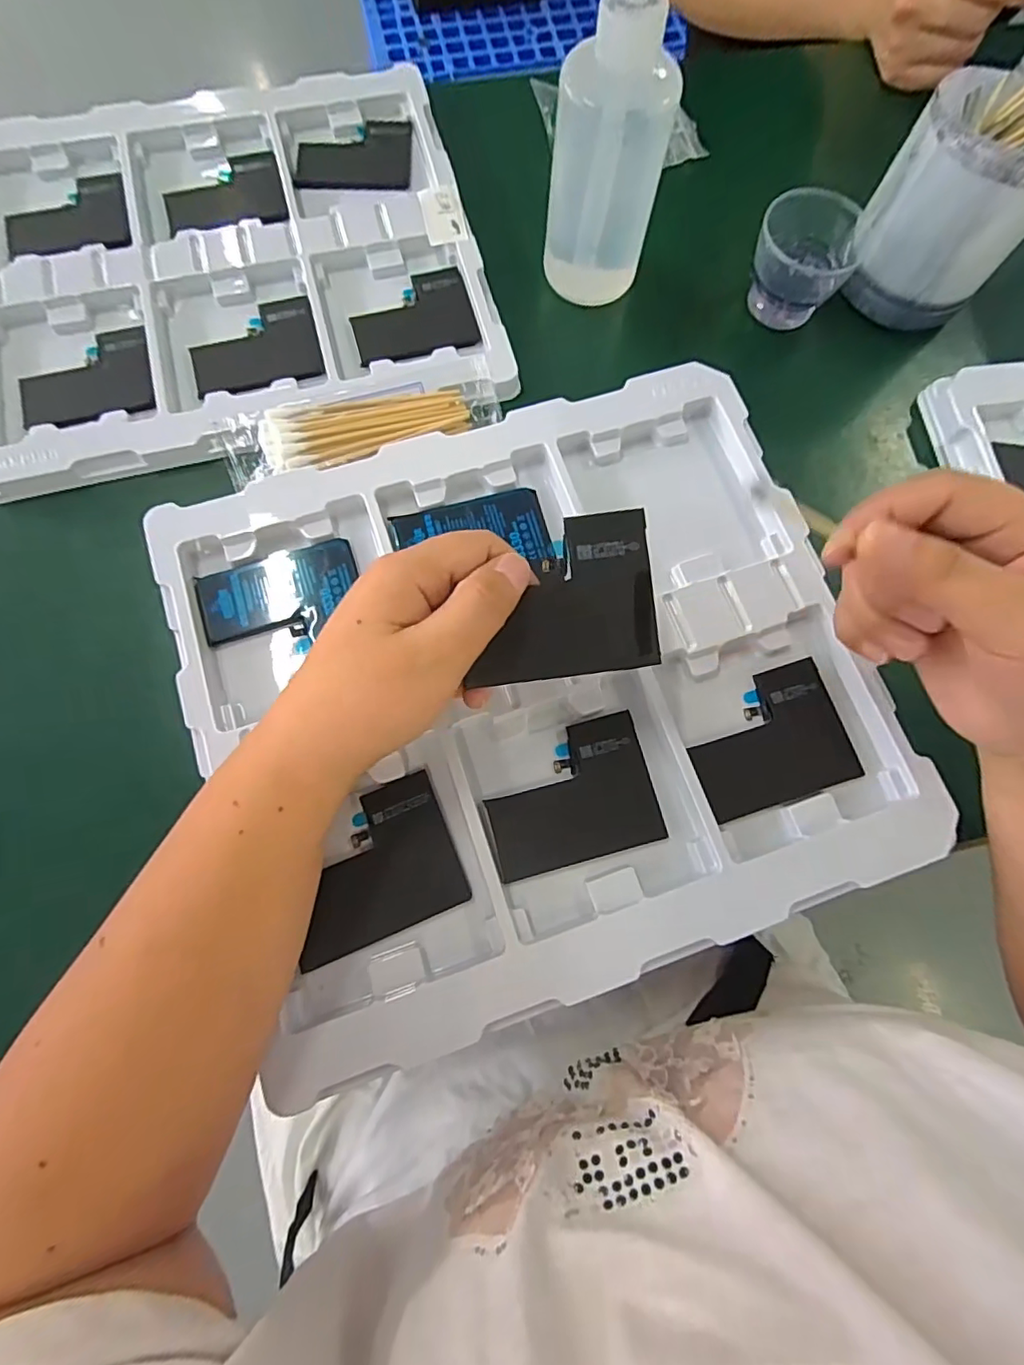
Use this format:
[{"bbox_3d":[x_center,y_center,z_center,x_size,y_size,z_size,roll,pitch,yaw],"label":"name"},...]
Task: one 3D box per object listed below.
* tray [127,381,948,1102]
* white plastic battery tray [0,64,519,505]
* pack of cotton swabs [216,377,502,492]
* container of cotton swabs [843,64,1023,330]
[{"bbox_3d":[0.014,-0.002,0.280,0.308,0.030,0.270,-19,76,-6],"label":"tray"},{"bbox_3d":[-0.183,-0.272,0.365,0.312,0.017,0.283,-15,77,-6],"label":"white plastic battery tray"},{"bbox_3d":[-0.086,-0.152,0.331,0.155,0.011,0.050,-20,77,-7],"label":"pack of cotton swabs"},{"bbox_3d":[0.259,-0.279,0.335,0.086,0.095,0.068,42,78,8],"label":"container of cotton swabs"}]

